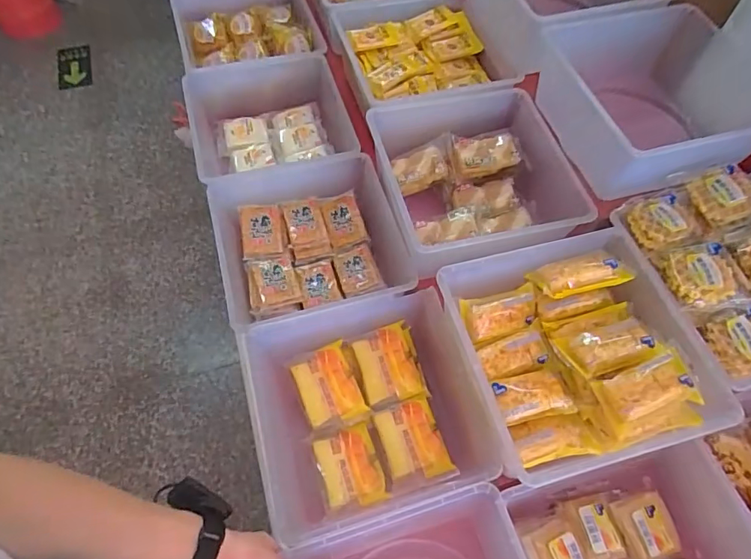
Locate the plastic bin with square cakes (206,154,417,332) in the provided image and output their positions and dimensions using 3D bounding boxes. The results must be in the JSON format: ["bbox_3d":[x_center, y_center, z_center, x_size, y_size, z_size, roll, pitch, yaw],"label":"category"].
[{"bbox_3d":[-0.111,-0.057,0.856,0.314,0.095,0.294,-14,62,-9],"label":"plastic bin with square cakes"}]

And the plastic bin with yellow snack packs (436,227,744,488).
[{"bbox_3d":[0.268,0.093,0.669,0.288,0.087,0.294,-14,62,-9],"label":"plastic bin with yellow snack packs"}]

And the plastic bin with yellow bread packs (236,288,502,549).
[{"bbox_3d":[-0.012,0.196,0.738,0.343,0.116,0.286,-12,62,-9],"label":"plastic bin with yellow bread packs"}]

